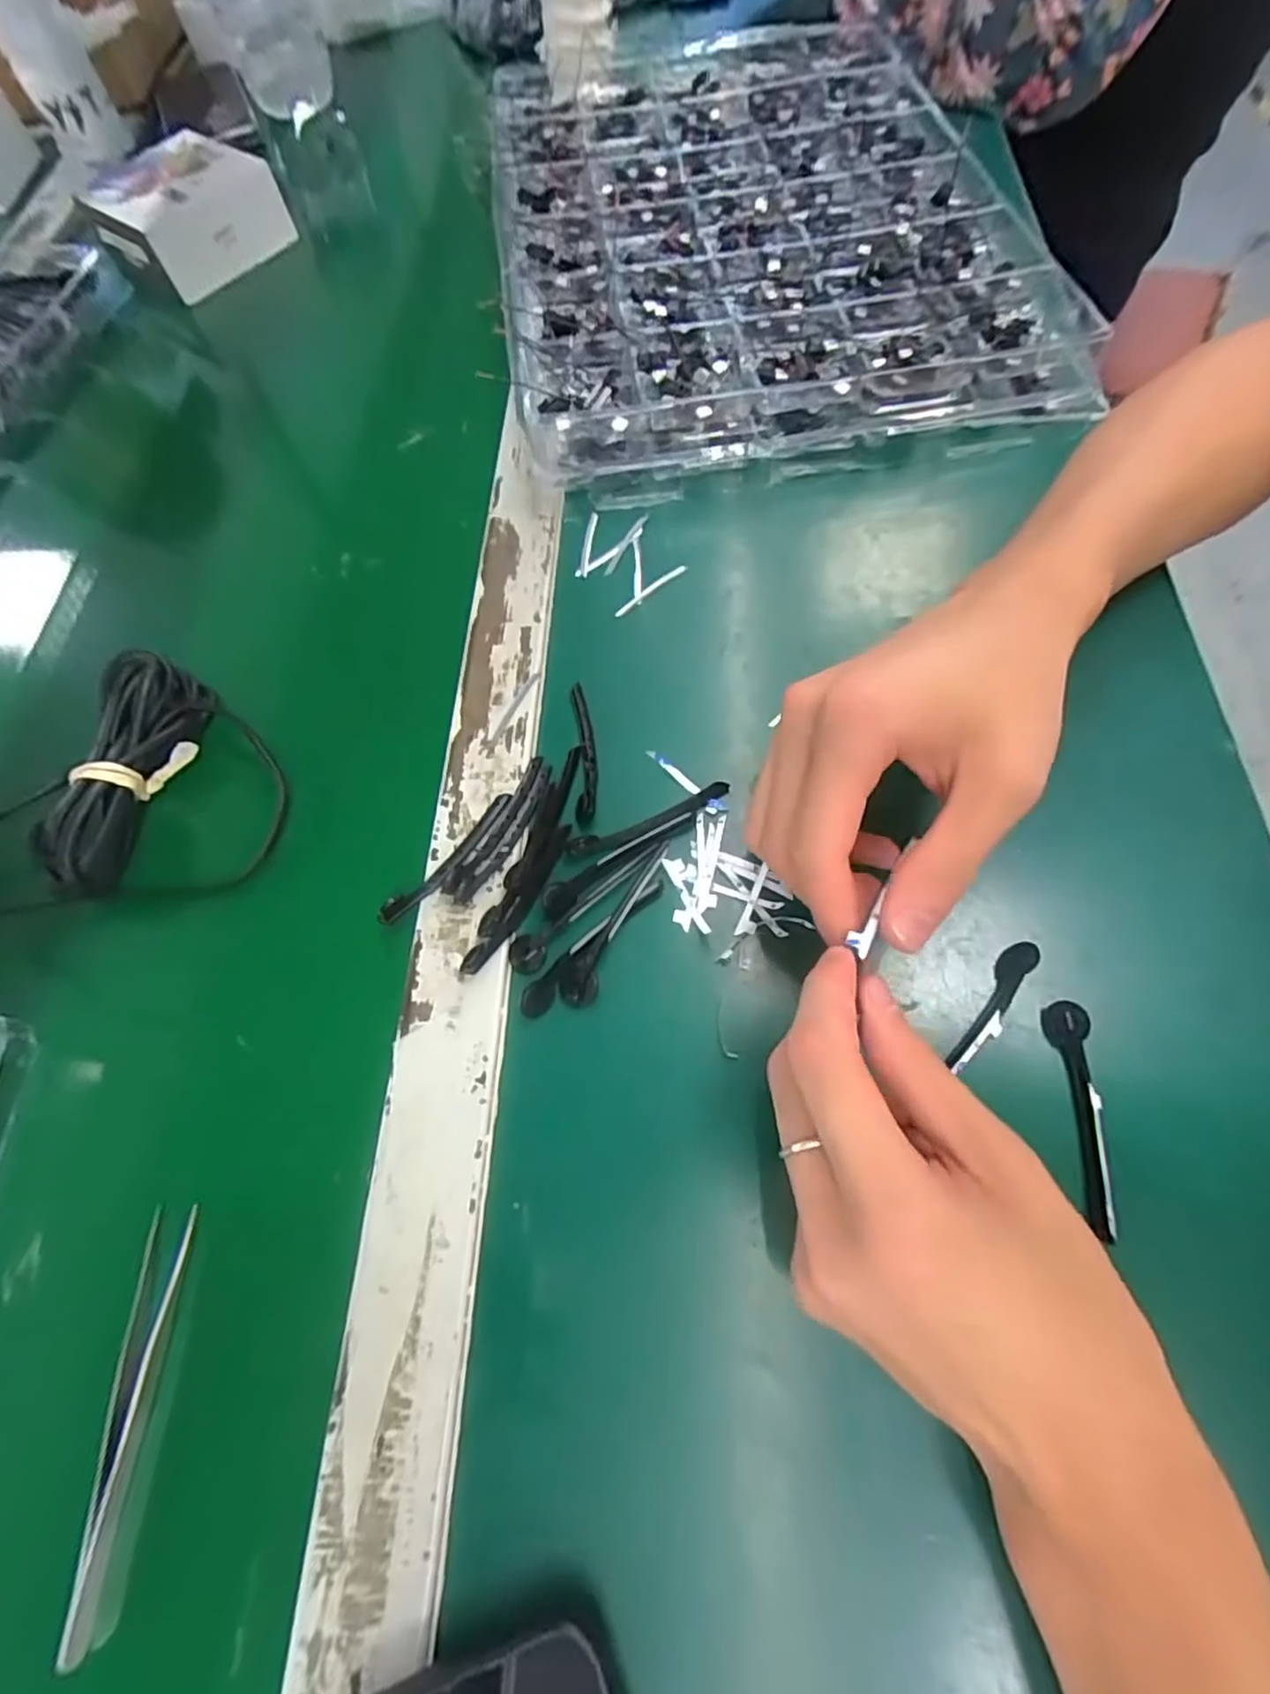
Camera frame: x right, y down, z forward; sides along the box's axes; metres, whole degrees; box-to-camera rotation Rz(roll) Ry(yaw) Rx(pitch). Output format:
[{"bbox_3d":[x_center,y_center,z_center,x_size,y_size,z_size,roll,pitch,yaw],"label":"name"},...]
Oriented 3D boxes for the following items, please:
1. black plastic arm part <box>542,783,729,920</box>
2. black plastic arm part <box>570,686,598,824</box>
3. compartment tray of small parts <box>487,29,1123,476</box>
[{"bbox_3d":[0.001,-0.002,0.281,0.093,0.004,0.012,-36,69,-13],"label":"black plastic arm part"},{"bbox_3d":[-0.023,-0.044,0.301,0.010,0.006,0.070,-5,65,1],"label":"black plastic arm part"},{"bbox_3d":[0.073,-0.404,0.444,0.314,0.040,0.442,-6,65,0],"label":"compartment tray of small parts"}]

